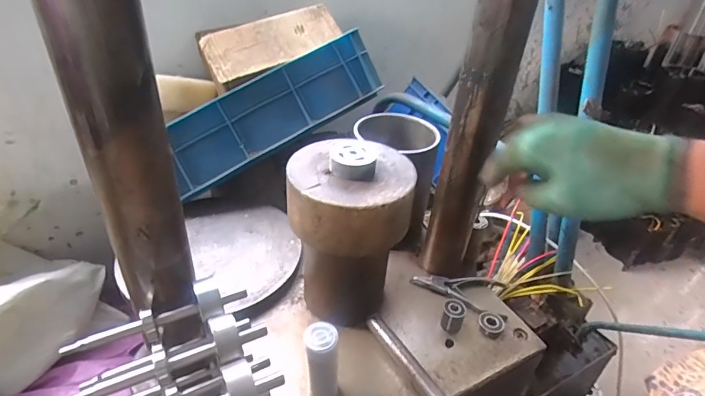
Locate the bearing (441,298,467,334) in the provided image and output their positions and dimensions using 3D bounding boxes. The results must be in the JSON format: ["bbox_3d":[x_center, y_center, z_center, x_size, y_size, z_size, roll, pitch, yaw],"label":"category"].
[{"bbox_3d":[0.137,0.160,0.586,0.027,0.032,0.030,17,37,17],"label":"bearing"}]

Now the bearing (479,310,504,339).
[{"bbox_3d":[0.189,0.173,0.591,0.032,0.011,0.038,19,37,20],"label":"bearing"}]

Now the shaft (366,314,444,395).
[{"bbox_3d":[0.092,0.224,0.495,0.023,0.017,0.246,-18,42,-29],"label":"shaft"}]

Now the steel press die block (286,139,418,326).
[{"bbox_3d":[-0.006,0.049,0.540,0.134,0.225,0.123,4,35,-1],"label":"steel press die block"}]

